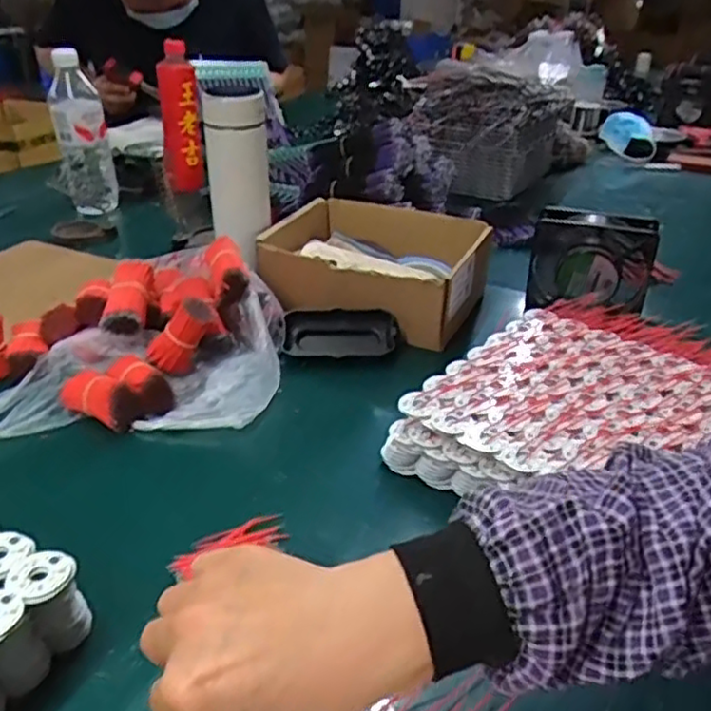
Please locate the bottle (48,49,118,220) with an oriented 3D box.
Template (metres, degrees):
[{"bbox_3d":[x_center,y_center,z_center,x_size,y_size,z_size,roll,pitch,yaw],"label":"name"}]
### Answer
[{"bbox_3d":[-0.387,-0.306,0.985,0.068,0.229,0.053,-8,30,-17],"label":"bottle"}]

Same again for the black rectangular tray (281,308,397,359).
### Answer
[{"bbox_3d":[-0.015,-0.021,0.712,0.111,0.039,0.046,1,29,1],"label":"black rectangular tray"}]

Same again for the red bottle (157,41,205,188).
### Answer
[{"bbox_3d":[-0.276,-0.373,1.099,0.061,0.209,0.055,-5,30,-13],"label":"red bottle"}]

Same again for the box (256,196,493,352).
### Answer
[{"bbox_3d":[0.032,-0.107,0.795,0.218,0.085,0.205,15,32,24],"label":"box"}]

